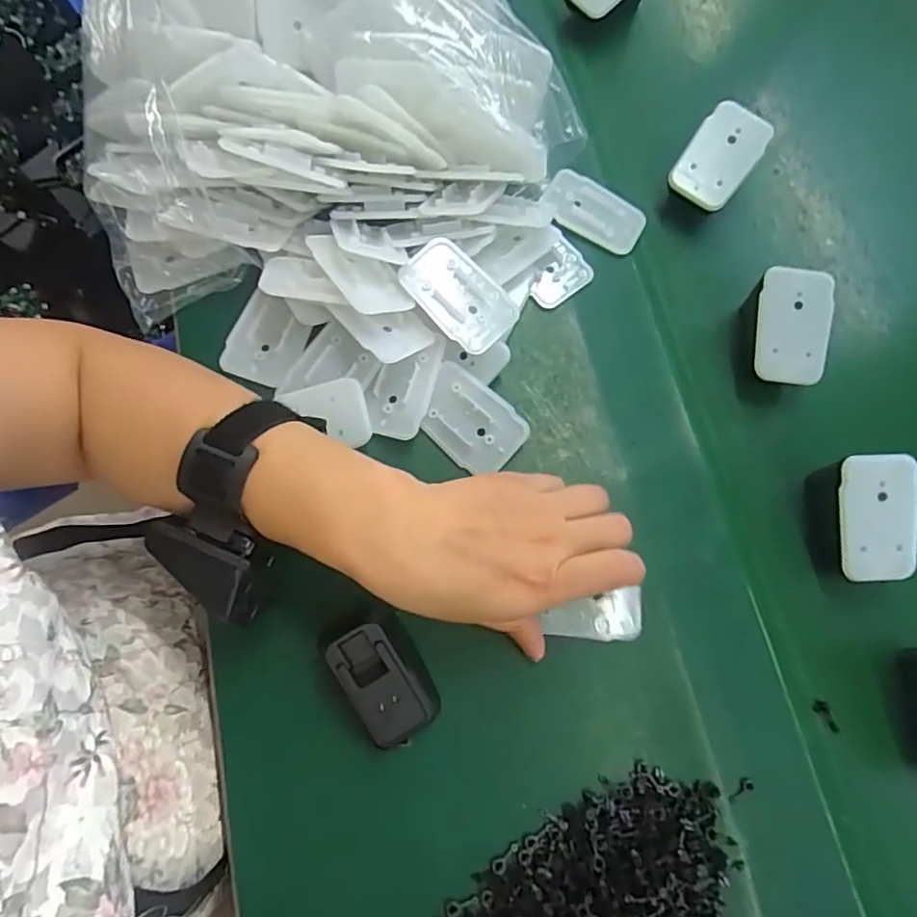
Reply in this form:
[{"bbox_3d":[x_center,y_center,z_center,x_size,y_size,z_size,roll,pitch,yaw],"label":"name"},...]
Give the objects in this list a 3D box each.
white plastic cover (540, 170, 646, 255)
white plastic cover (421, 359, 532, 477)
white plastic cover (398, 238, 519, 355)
[{"bbox_3d":[0.091,-0.167,0.386,0.069,0.012,0.045,25,81,2],"label":"white plastic cover"},{"bbox_3d":[0.006,-0.022,0.339,0.064,0.013,0.044,43,78,7],"label":"white plastic cover"},{"bbox_3d":[0.001,-0.097,0.339,0.070,0.006,0.042,45,82,1],"label":"white plastic cover"}]

